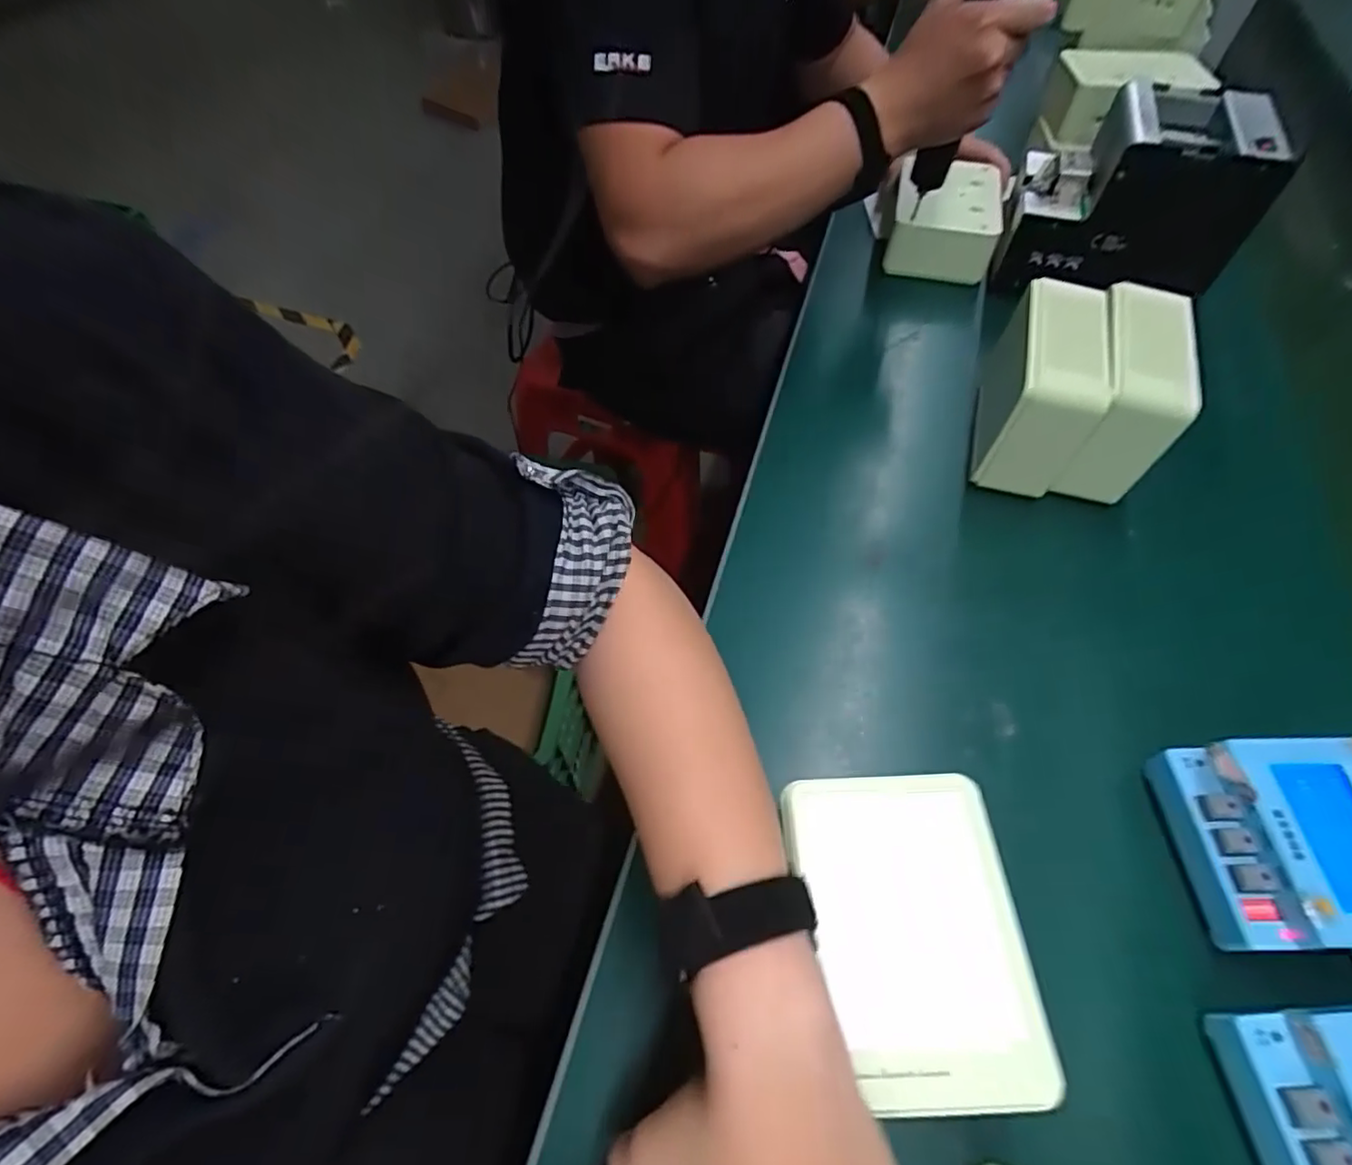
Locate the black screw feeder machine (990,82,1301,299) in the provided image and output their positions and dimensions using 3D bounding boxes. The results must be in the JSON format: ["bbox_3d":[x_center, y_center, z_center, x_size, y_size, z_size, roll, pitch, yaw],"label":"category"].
[{"bbox_3d":[0.432,-0.372,0.620,0.189,0.156,0.146,13,59,8],"label":"black screw feeder machine"}]

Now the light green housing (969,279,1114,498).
[{"bbox_3d":[0.289,-0.156,0.506,0.064,0.114,0.156,18,60,10],"label":"light green housing"}]

